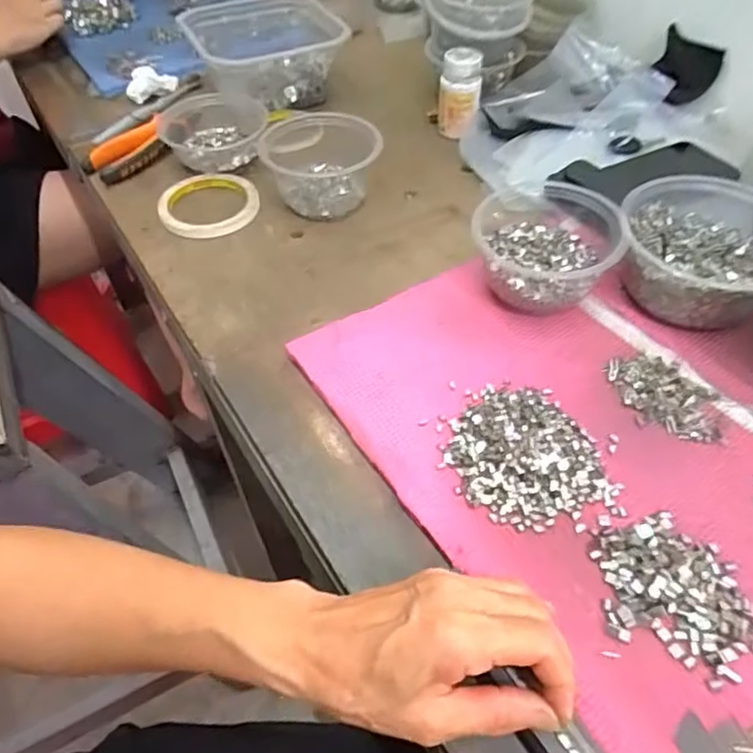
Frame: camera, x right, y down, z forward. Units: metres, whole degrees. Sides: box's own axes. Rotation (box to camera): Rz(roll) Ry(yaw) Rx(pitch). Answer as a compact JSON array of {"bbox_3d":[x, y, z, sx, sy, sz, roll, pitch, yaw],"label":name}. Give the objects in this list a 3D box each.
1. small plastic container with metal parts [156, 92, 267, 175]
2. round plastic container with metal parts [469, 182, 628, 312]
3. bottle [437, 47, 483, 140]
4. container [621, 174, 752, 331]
[{"bbox_3d":[-0.174,-0.264,0.645,0.115,0.039,0.106,-16,52,-8],"label":"small plastic container with metal parts"},{"bbox_3d":[0.140,-0.105,0.487,0.105,0.061,0.102,-2,52,3],"label":"round plastic container with metal parts"},{"bbox_3d":[0.092,-0.314,0.657,0.045,0.079,0.047,4,52,7],"label":"bottle"},{"bbox_3d":[0.266,-0.105,0.480,0.131,0.059,0.145,30,60,25],"label":"container"}]

